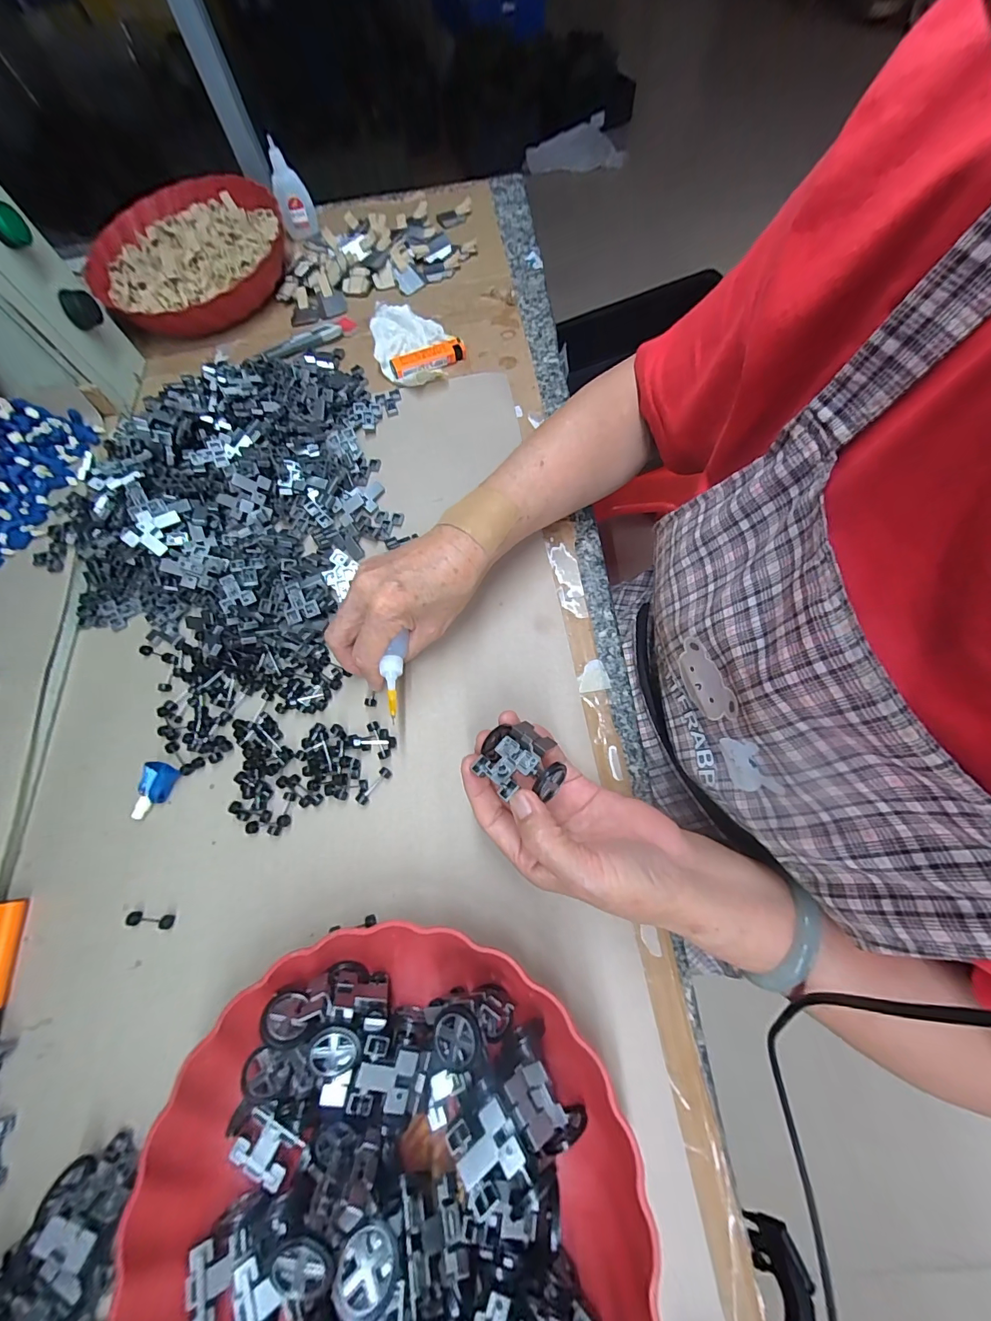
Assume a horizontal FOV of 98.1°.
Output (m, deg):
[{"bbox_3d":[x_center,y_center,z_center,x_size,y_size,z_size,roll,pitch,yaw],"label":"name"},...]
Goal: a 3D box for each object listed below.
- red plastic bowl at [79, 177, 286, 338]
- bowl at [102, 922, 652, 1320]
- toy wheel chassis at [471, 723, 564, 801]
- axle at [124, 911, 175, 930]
[{"bbox_3d":[-0.384,-0.505,0.536,0.239,0.052,0.228,-13,68,-1],"label":"red plastic bowl"},{"bbox_3d":[-0.054,0.273,0.218,0.236,0.075,0.235,-2,69,4],"label":"bowl"},{"bbox_3d":[0.018,0.063,0.261,0.052,0.023,0.041,30,69,35],"label":"toy wheel chassis"},{"bbox_3d":[-0.237,0.178,0.296,0.033,0.007,0.009,1,69,5],"label":"axle"}]

